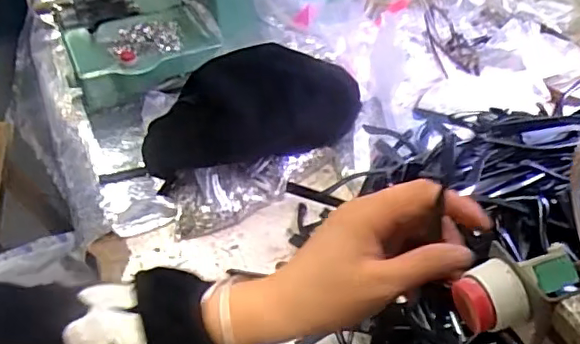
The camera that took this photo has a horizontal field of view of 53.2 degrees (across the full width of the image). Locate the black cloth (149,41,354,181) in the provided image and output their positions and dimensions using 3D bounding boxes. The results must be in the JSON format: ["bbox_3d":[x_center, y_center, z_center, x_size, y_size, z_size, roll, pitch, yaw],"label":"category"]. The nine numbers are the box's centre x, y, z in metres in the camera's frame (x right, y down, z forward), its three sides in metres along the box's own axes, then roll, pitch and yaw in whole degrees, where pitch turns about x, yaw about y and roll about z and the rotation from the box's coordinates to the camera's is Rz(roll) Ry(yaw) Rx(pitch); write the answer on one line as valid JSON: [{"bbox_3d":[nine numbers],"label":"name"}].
[{"bbox_3d":[-0.057,-0.071,0.700,0.246,0.087,0.133,-20,42,-17],"label":"black cloth"}]

